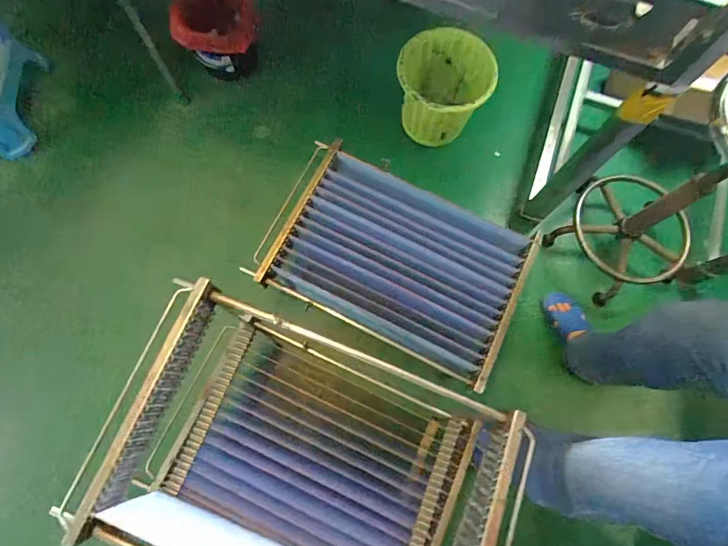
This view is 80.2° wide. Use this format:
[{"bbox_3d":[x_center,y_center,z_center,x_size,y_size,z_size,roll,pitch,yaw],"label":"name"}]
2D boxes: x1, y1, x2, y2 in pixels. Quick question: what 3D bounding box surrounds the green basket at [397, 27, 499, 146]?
[{"bbox_3d":[0.246,-0.583,1.387,0.288,0.296,0.255,15,73,2],"label":"green basket"}]

